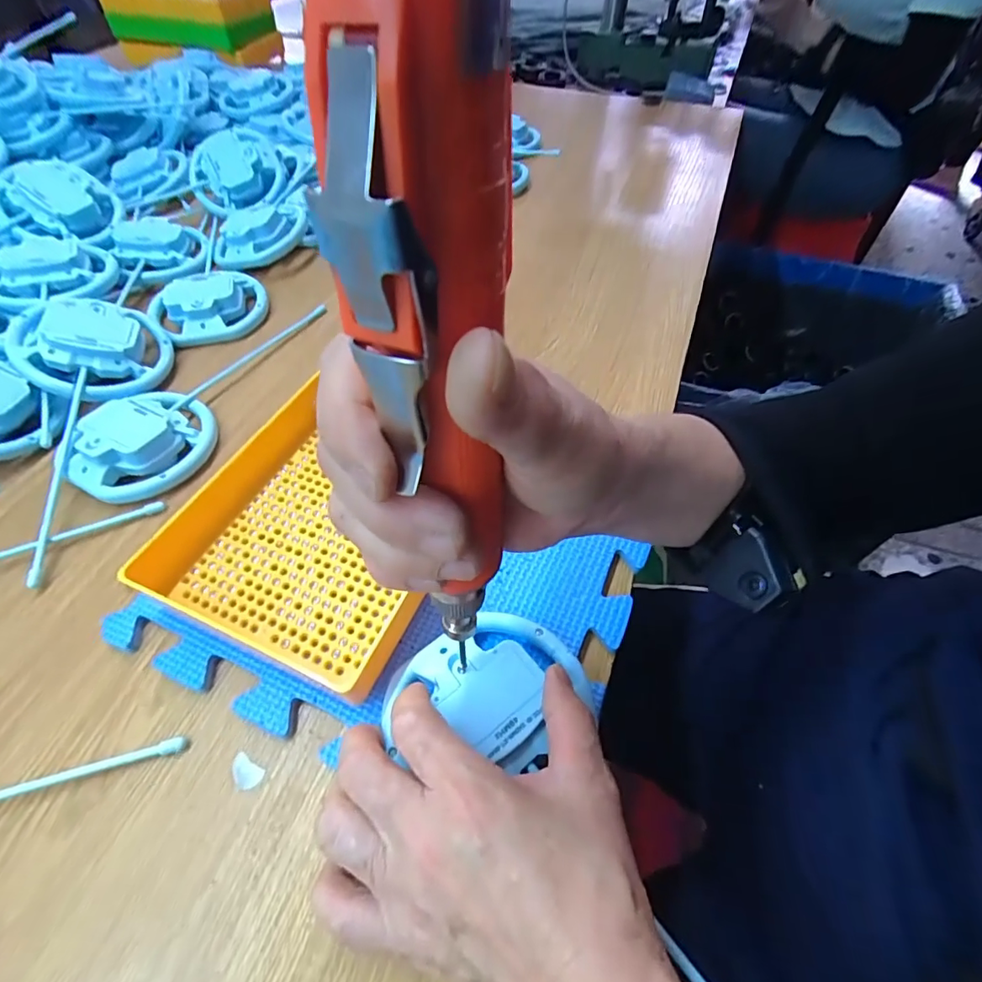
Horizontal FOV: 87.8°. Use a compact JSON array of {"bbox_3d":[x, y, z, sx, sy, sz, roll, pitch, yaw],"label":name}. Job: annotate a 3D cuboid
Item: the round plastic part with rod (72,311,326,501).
[{"bbox_3d":[-0.215,-0.080,0.399,0.079,0.028,0.223,23,57,17],"label":"round plastic part with rod"}]

